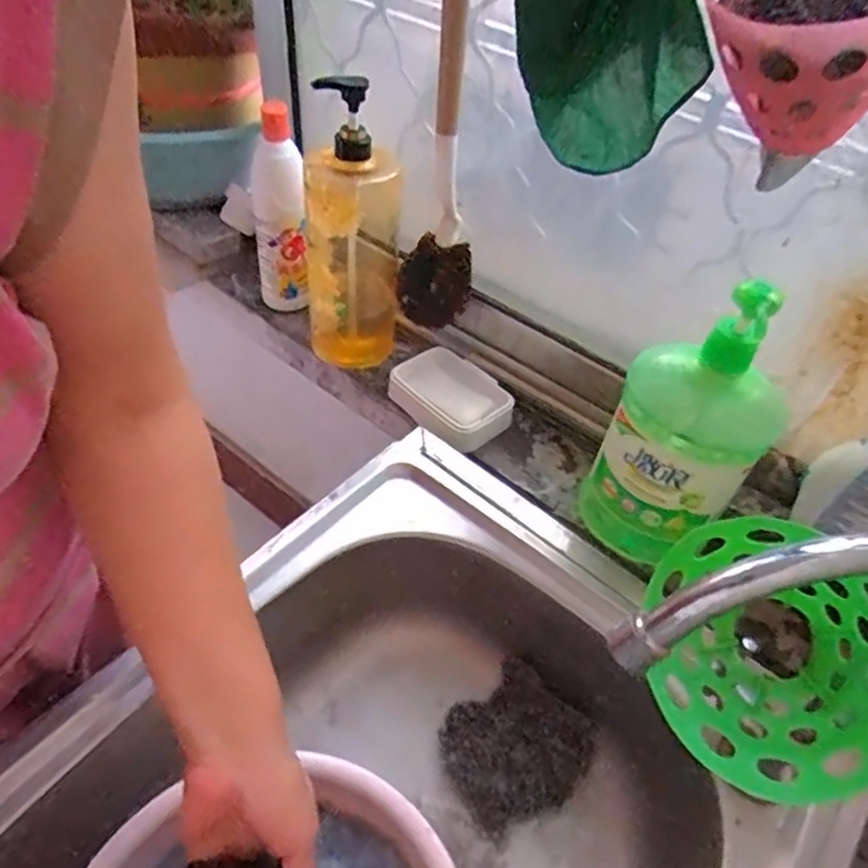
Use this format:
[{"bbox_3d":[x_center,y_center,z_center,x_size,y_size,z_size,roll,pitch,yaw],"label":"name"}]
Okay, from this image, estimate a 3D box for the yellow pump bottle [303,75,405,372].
[{"bbox_3d":[-0.084,-0.214,0.690,0.098,0.280,0.112,0,47,-7],"label":"yellow pump bottle"}]

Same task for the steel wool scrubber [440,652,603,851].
[{"bbox_3d":[0.075,0.288,0.610,0.126,0.032,0.114,-27,55,-28],"label":"steel wool scrubber"}]

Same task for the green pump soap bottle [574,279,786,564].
[{"bbox_3d":[0.205,-0.007,0.540,0.122,0.242,0.086,26,49,17],"label":"green pump soap bottle"}]

